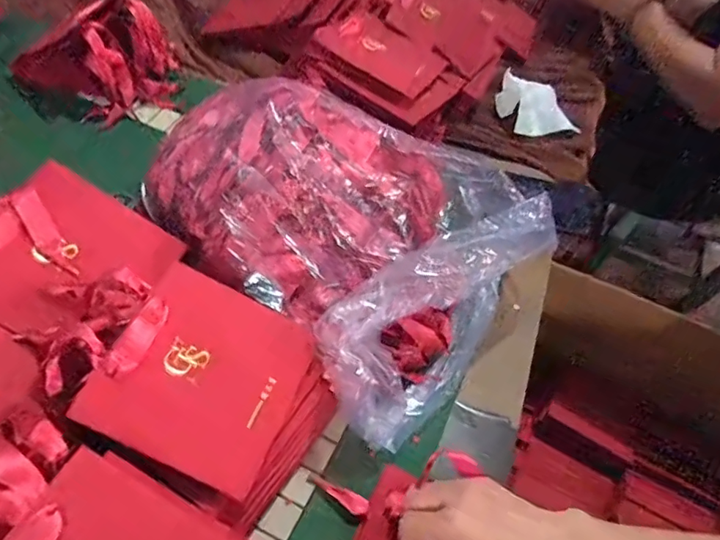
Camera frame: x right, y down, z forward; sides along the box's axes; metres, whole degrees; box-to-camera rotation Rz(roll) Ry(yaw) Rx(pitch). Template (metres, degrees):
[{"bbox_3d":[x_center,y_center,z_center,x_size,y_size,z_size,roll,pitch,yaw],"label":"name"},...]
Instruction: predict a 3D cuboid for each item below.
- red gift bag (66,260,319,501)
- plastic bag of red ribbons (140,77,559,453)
[{"bbox_3d":[-0.127,0.075,0.408,0.158,0.010,0.139,29,59,-7],"label":"red gift bag"},{"bbox_3d":[-0.022,-0.052,0.541,0.376,0.143,0.255,38,59,21],"label":"plastic bag of red ribbons"}]

